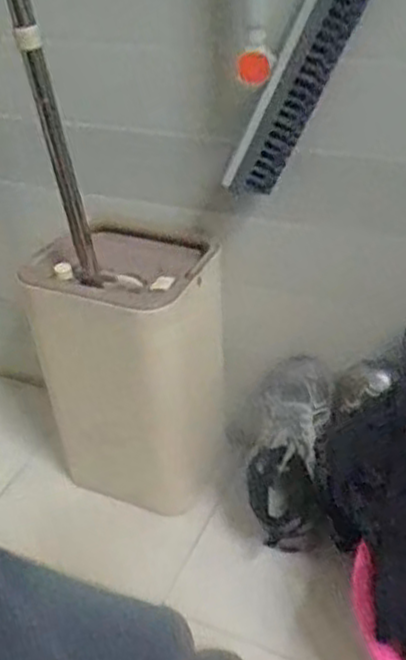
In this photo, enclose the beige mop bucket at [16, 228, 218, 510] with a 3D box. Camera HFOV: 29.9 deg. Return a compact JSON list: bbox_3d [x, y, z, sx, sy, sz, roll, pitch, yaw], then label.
[{"bbox_3d":[-0.083,0.059,1.031,0.237,0.358,0.164,8,37,17],"label":"beige mop bucket"}]

